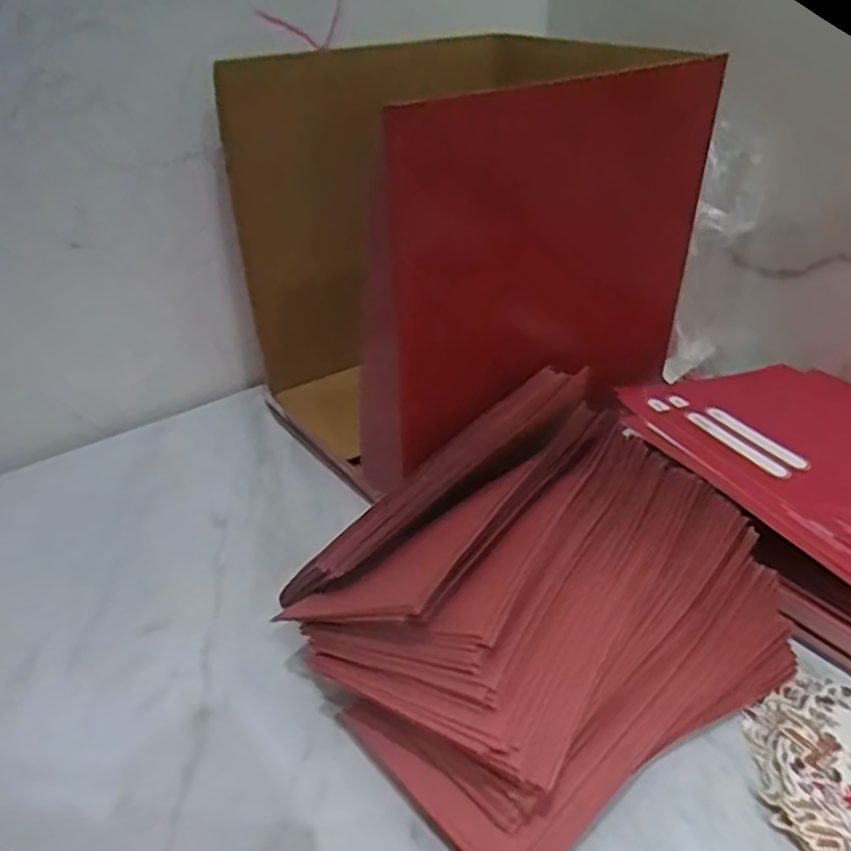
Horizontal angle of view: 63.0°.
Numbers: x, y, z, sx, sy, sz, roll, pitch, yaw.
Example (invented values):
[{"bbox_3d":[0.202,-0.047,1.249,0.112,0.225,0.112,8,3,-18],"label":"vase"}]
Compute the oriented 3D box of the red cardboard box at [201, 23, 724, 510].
[{"bbox_3d":[0.010,-0.121,0.486,0.230,0.236,0.232,-23,39,-29],"label":"red cardboard box"}]

